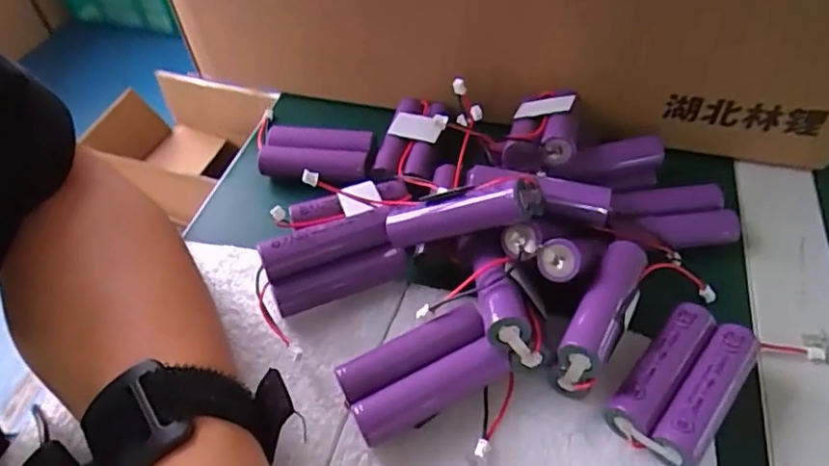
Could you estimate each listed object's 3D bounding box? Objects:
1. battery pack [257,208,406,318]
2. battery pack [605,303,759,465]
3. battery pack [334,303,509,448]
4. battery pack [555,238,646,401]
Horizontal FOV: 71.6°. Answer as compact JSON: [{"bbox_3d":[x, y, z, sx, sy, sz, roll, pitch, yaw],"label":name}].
[{"bbox_3d":[-0.039,0.013,0.278,0.062,0.037,0.019,-20,18,-17],"label":"battery pack"},{"bbox_3d":[0.109,0.061,0.235,0.034,0.022,0.067,31,57,28],"label":"battery pack"},{"bbox_3d":[0.003,0.060,0.241,0.064,0.022,0.032,-21,50,-14],"label":"battery pack"},{"bbox_3d":[0.081,0.034,0.245,0.018,0.031,0.067,22,53,22],"label":"battery pack"}]

